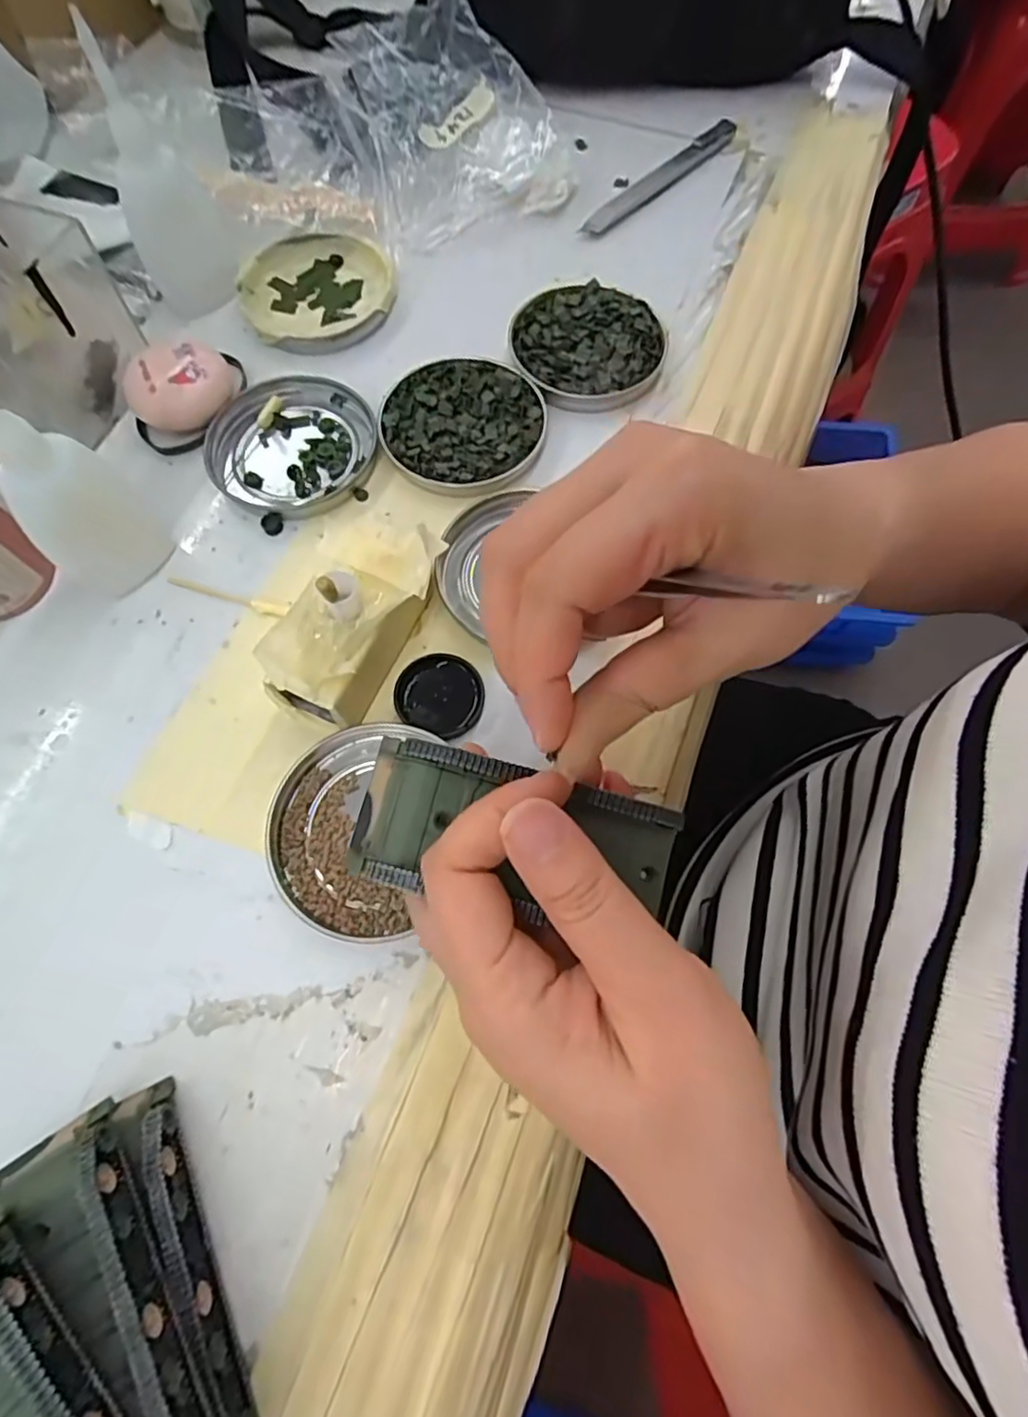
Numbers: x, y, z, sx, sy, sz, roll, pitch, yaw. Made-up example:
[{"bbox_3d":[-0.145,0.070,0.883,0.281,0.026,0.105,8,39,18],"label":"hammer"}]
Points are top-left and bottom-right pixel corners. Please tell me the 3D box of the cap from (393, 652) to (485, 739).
[{"bbox_3d":[-0.030,-0.006,0.266,0.036,0.006,0.031,22,70,5],"label":"cap"}]

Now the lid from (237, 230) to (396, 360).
[{"bbox_3d":[-0.104,-0.222,0.347,0.079,0.014,0.077,0,69,1],"label":"lid"}]

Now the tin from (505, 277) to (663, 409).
[{"bbox_3d":[0.037,-0.185,0.328,0.077,0.010,0.076,0,69,1],"label":"tin"}]

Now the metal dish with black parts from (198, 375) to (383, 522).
[{"bbox_3d":[-0.108,-0.126,0.313,0.074,0.012,0.076,0,69,1],"label":"metal dish with black parts"}]

